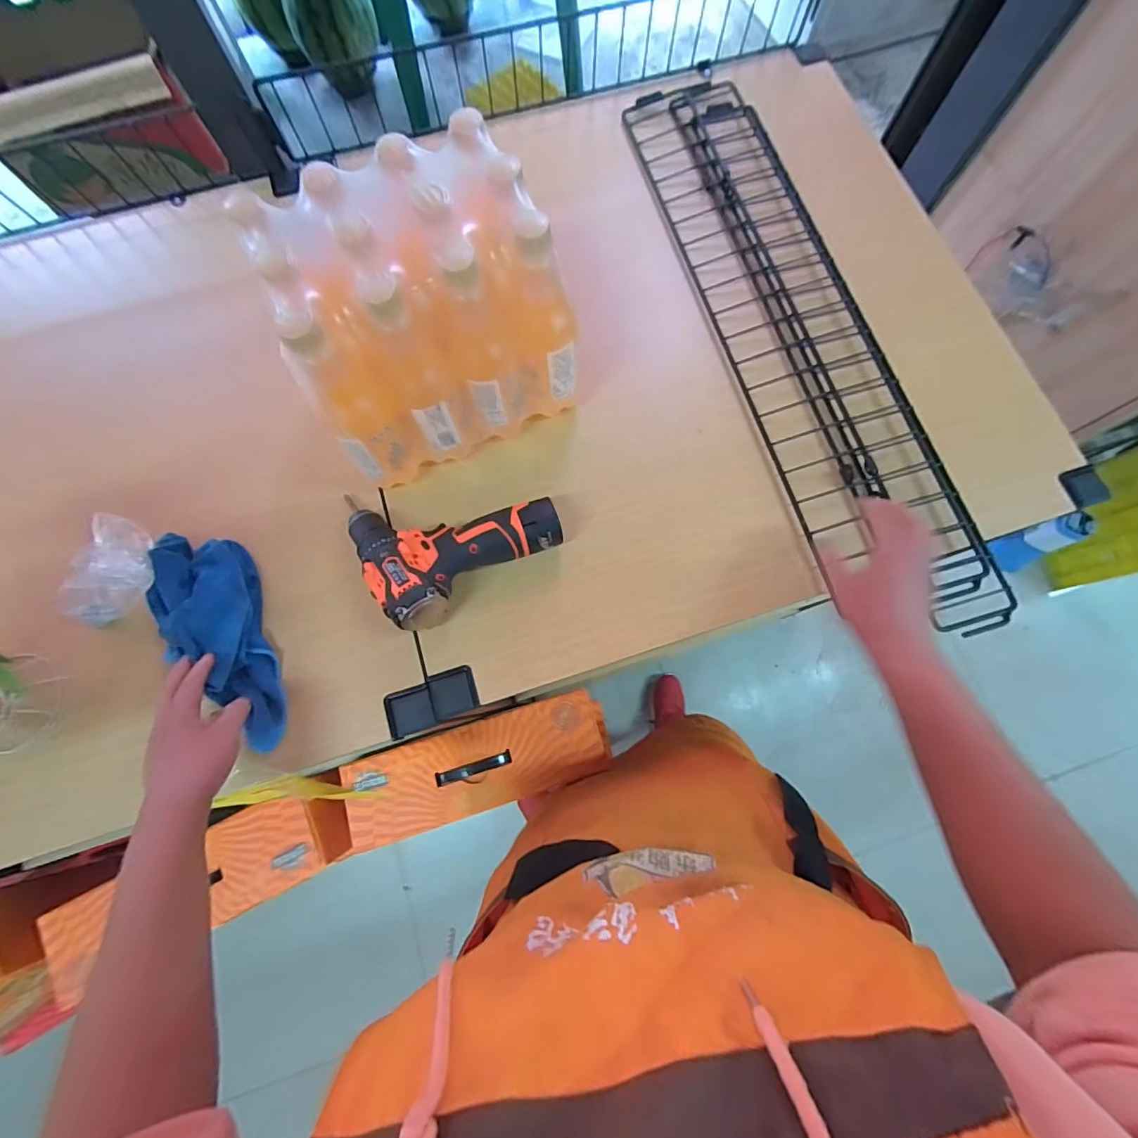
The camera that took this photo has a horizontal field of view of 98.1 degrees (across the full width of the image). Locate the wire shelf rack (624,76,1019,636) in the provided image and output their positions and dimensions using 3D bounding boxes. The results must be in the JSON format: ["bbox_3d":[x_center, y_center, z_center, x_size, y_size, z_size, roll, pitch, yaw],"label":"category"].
[{"bbox_3d":[0.278,-0.317,0.631,0.193,0.043,0.794,-17,76,-4],"label":"wire shelf rack"}]

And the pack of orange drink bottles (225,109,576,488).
[{"bbox_3d":[-0.138,-0.242,0.501,0.247,0.223,0.174,-26,77,-6],"label":"pack of orange drink bottles"}]

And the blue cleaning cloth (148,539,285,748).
[{"bbox_3d":[-0.360,0.069,0.516,0.088,0.051,0.245,-28,84,-7],"label":"blue cleaning cloth"}]

